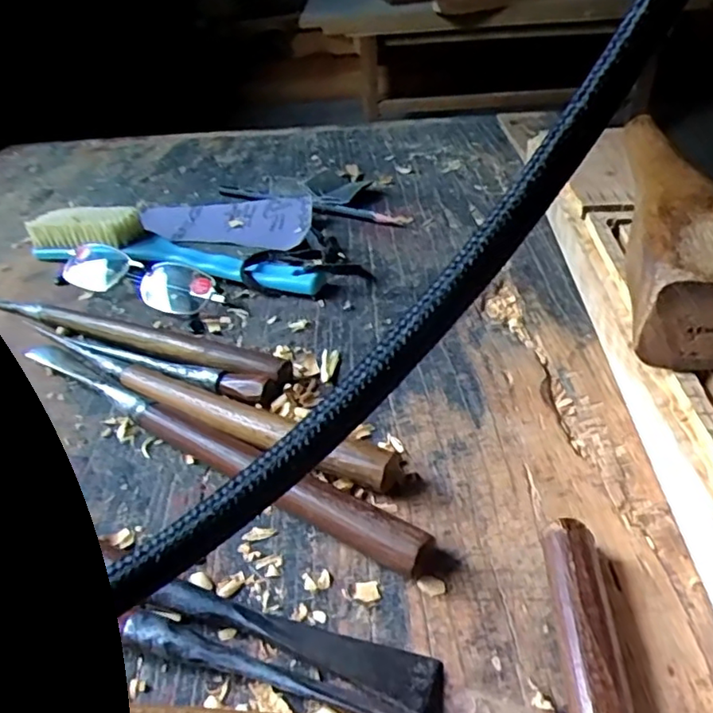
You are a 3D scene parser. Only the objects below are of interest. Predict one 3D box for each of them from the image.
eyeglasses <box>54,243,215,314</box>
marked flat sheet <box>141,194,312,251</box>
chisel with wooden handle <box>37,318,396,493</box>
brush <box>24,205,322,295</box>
[{"bbox_3d":[-0.156,-0.058,0.413,0.140,0.027,0.040,16,42,24],"label":"eyeglasses"},{"bbox_3d":[-0.106,-0.109,0.479,0.141,0.015,0.072,2,38,7],"label":"marked flat sheet"},{"bbox_3d":[-0.090,0.016,0.306,0.248,0.015,0.017,19,43,26],"label":"chisel with wooden handle"},{"bbox_3d":[-0.133,-0.074,0.419,0.225,0.038,0.041,15,42,23],"label":"brush"}]

